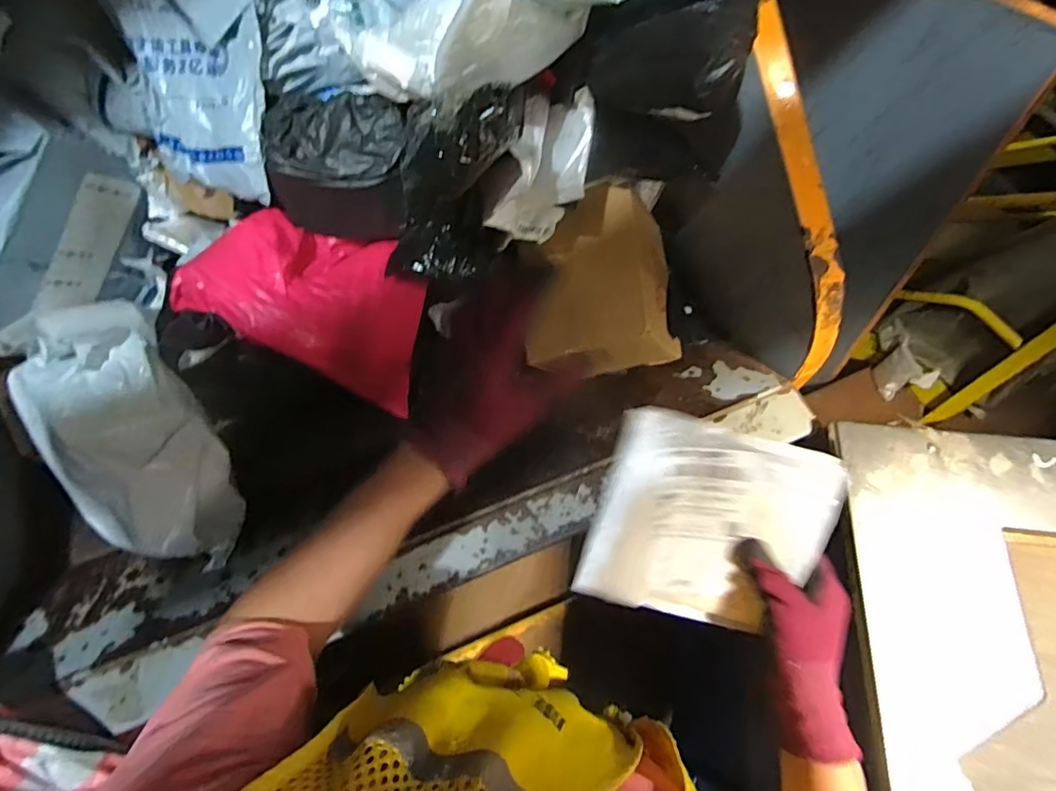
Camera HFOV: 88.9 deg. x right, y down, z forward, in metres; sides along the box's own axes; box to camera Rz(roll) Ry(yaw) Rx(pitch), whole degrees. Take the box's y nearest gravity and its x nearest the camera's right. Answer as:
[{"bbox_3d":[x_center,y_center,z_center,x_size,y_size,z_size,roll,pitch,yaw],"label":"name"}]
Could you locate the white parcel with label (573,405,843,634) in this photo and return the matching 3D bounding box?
[{"bbox_3d":[0.143,0.110,0.437,0.173,0.015,0.168,15,104,5],"label":"white parcel with label"}]

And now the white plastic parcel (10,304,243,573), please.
[{"bbox_3d":[-0.431,0.064,0.578,0.160,0.091,0.301,-18,109,-4],"label":"white plastic parcel"}]

